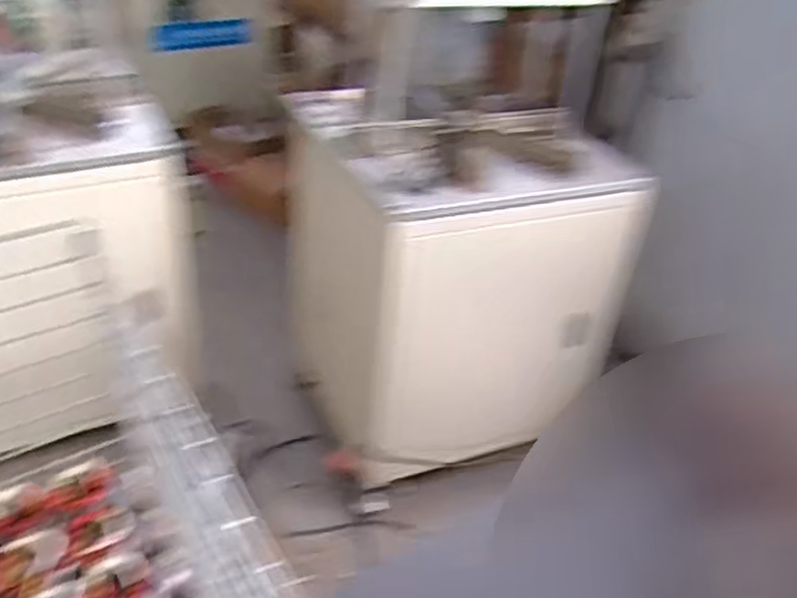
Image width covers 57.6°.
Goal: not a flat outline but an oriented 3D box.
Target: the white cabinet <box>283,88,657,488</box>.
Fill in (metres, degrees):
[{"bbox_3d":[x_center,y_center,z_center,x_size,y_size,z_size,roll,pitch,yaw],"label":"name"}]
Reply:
[{"bbox_3d":[0.092,-0.082,1.629,0.570,0.657,0.558,-12,39,-23],"label":"white cabinet"}]

